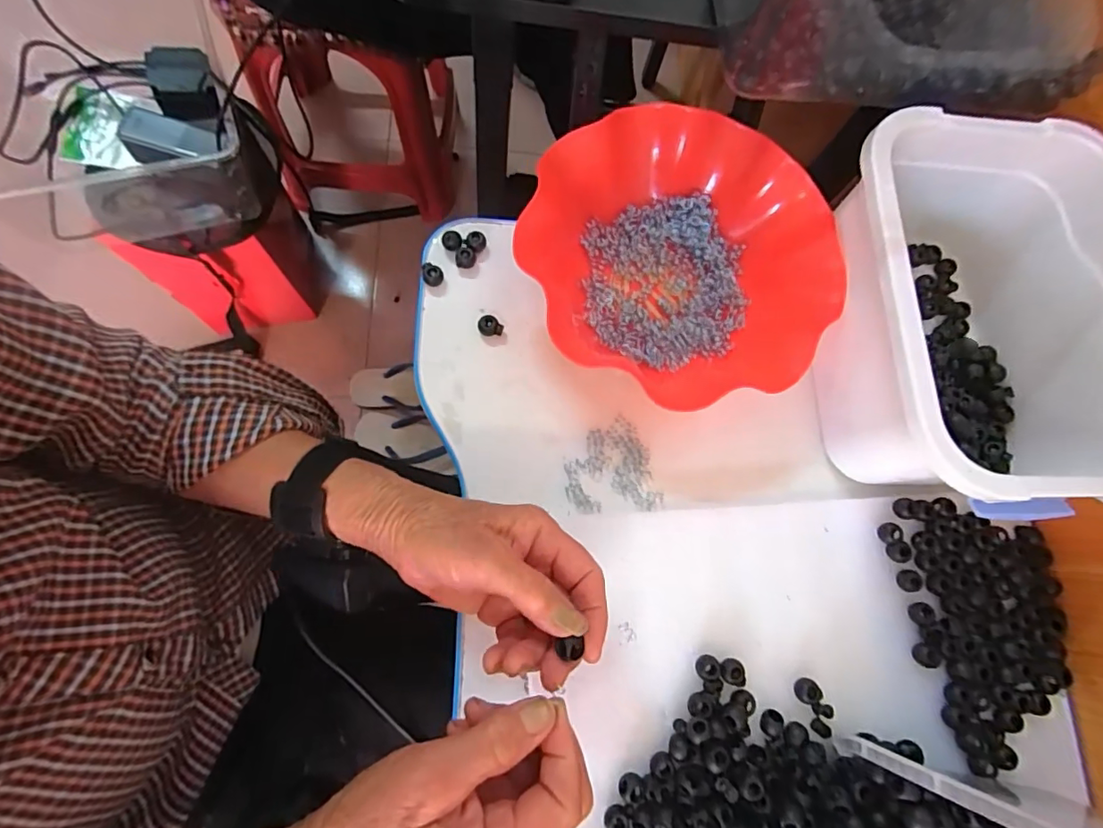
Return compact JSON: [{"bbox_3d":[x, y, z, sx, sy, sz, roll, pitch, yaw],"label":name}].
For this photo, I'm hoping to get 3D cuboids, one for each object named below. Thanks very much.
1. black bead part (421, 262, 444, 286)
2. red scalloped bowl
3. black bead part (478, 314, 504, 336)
[{"bbox_3d":[-0.092,-0.108,0.402,0.015,0.014,0.016,0,76,-2],"label":"black bead part"},{"bbox_3d":[0.098,-0.115,0.386,0.209,0.055,0.219,0,76,-2],"label":"red scalloped bowl"},{"bbox_3d":[-0.047,-0.068,0.396,0.018,0.010,0.014,4,76,-1],"label":"black bead part"}]

